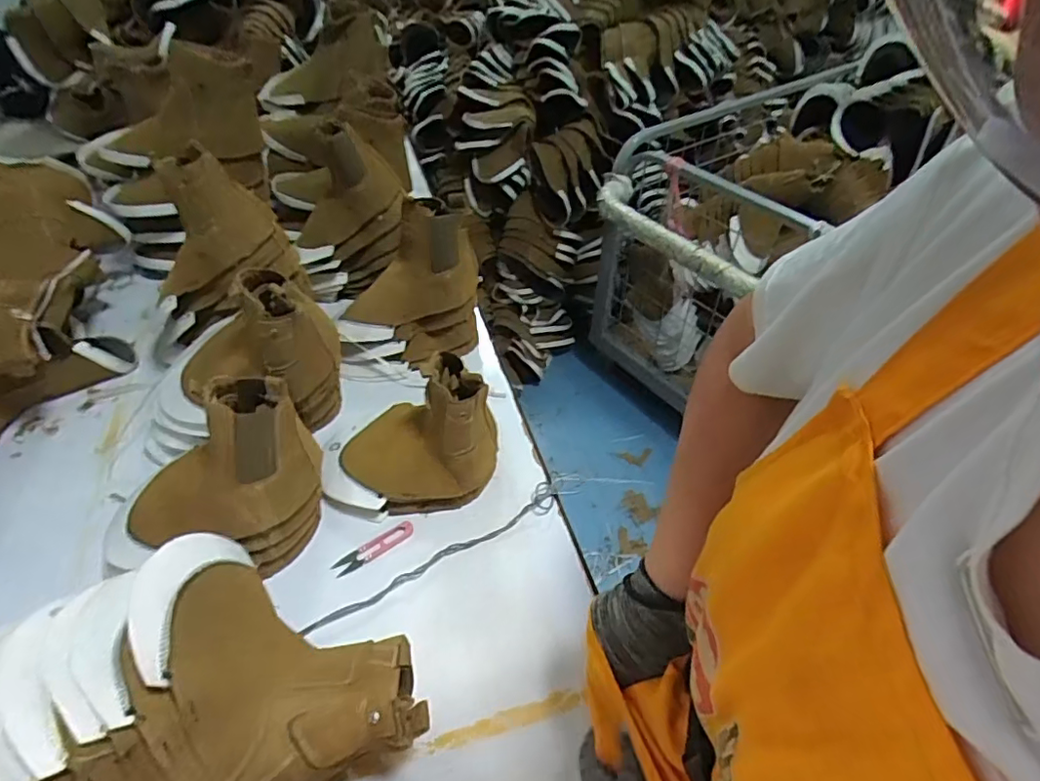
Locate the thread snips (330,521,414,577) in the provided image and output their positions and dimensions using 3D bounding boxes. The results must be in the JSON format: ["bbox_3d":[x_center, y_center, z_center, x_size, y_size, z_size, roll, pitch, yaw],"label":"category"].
[{"bbox_3d":[-0.177,0.193,0.701,0.103,0.006,0.027,-27,51,-24],"label":"thread snips"}]

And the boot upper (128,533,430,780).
[{"bbox_3d":[-0.212,0.215,0.492,0.161,0.082,0.249,-31,53,-27],"label":"boot upper"}]

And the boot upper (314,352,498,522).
[{"bbox_3d":[-0.146,0.054,0.726,0.226,0.149,0.154,-12,46,-11],"label":"boot upper"}]

